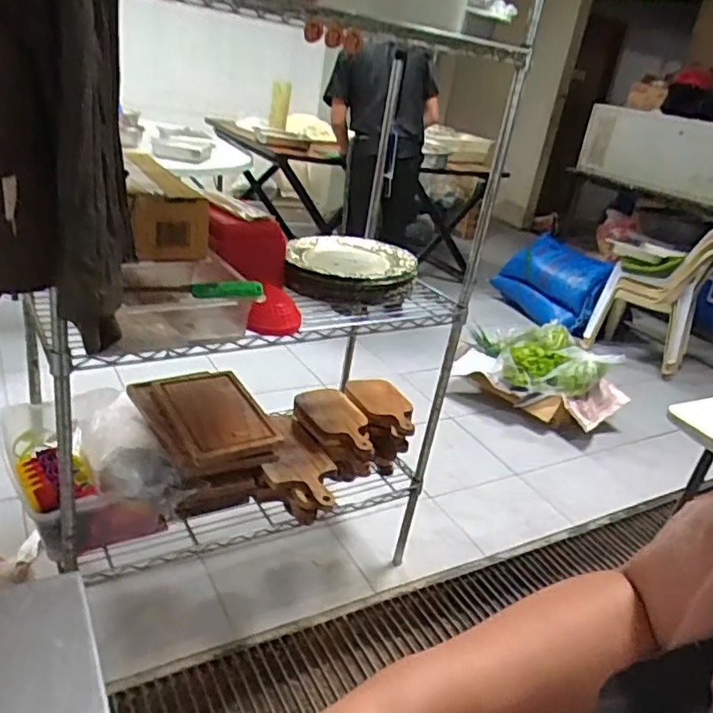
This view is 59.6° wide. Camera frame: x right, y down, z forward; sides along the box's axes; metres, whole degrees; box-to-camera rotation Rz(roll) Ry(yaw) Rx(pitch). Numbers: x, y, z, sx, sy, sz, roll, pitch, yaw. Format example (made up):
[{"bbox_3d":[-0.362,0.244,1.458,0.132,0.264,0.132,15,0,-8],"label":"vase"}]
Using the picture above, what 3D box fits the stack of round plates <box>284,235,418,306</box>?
[{"bbox_3d":[-0.017,-0.212,1.488,0.301,0.073,0.339,7,26,-8],"label":"stack of round plates"}]

